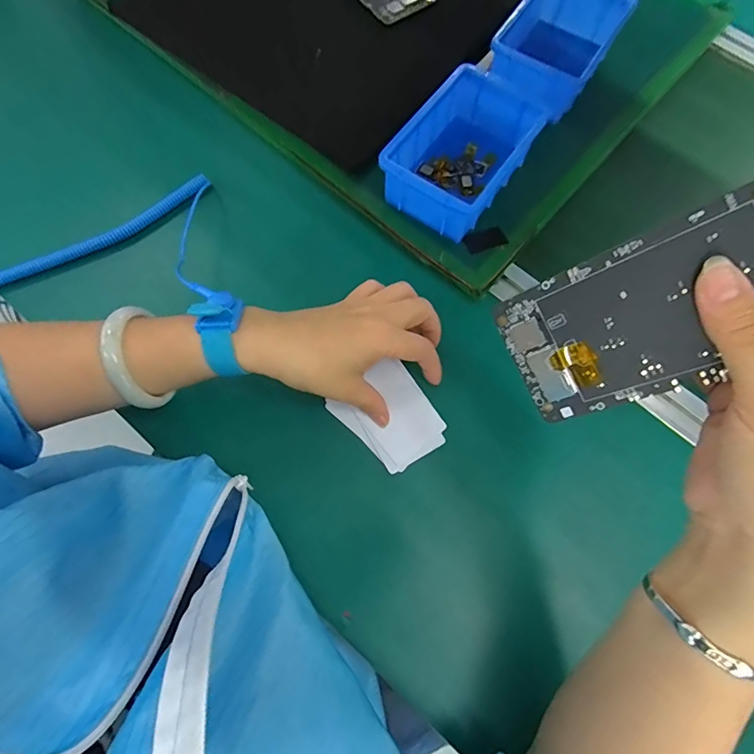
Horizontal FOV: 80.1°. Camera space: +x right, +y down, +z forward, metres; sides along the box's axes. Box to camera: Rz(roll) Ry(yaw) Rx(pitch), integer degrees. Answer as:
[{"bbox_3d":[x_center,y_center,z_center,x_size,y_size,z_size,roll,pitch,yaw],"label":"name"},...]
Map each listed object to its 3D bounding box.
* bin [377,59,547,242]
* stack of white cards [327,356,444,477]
[{"bbox_3d":[0.079,-0.205,0.419,0.093,0.061,0.148,35,74,9],"label":"bin"},{"bbox_3d":[0.014,0.035,0.382,0.070,0.008,0.084,-40,78,-12],"label":"stack of white cards"}]

